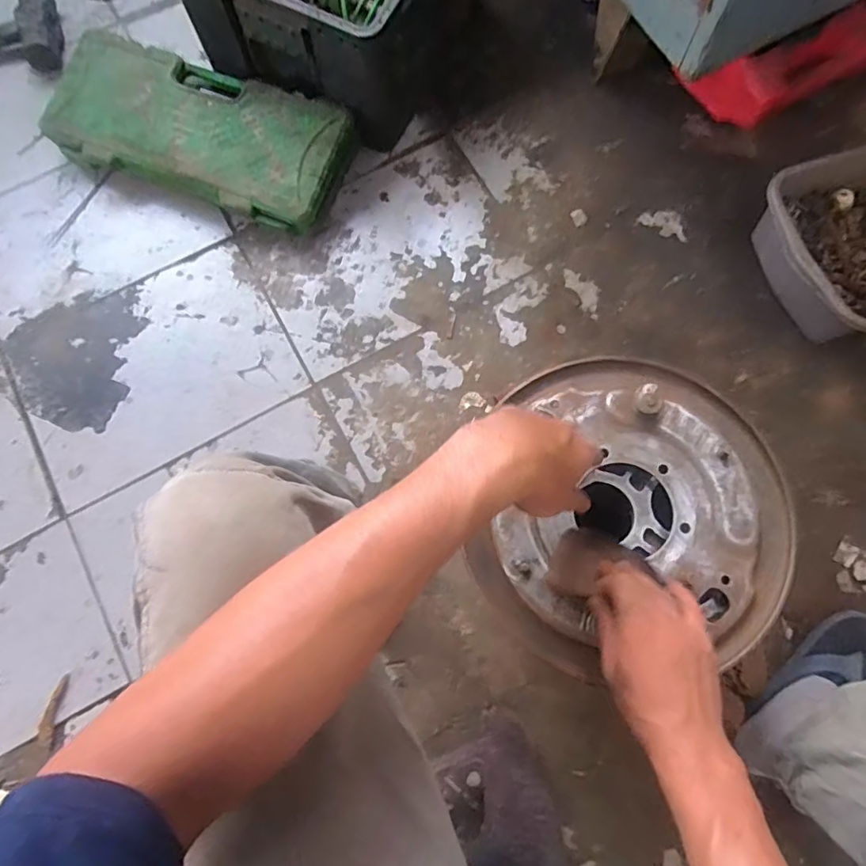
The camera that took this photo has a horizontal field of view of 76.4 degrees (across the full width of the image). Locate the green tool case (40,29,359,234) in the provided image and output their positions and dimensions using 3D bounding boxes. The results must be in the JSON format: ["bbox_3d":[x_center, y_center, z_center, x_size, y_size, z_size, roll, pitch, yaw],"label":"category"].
[{"bbox_3d":[-0.372,-0.479,0.879,0.477,0.117,0.201,18,78,5],"label":"green tool case"}]

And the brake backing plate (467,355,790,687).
[{"bbox_3d":[0.193,0.074,0.516,0.275,0.030,0.297,0,77,1],"label":"brake backing plate"}]

